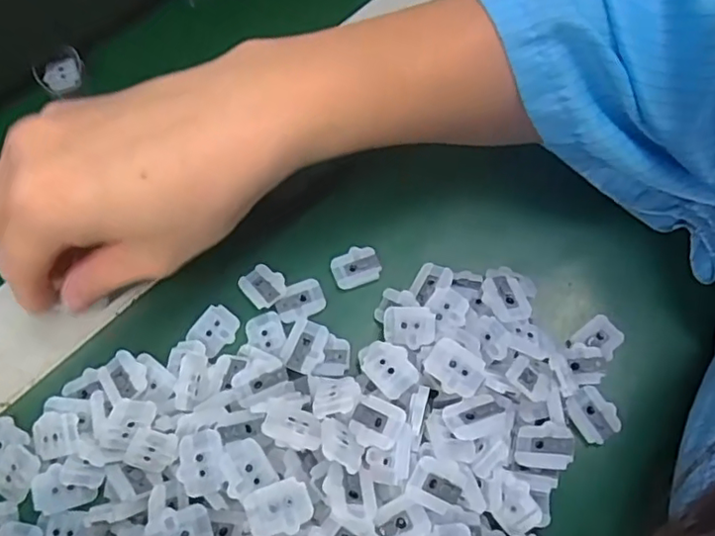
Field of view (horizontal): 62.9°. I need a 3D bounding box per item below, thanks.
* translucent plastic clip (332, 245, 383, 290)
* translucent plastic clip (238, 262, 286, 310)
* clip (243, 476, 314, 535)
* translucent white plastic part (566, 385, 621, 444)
[{"bbox_3d":[0.000,0.000,0.265,0.021,0.004,0.017,-18,67,-8],"label":"translucent plastic clip"},{"bbox_3d":[-0.042,0.007,0.260,0.017,0.004,0.021,-40,72,-16],"label":"translucent plastic clip"},{"bbox_3d":[-0.026,0.081,0.198,0.021,0.004,0.017,-17,67,-8],"label":"clip"},{"bbox_3d":[0.096,0.059,0.238,0.017,0.004,0.021,-30,69,-13],"label":"translucent white plastic part"}]

